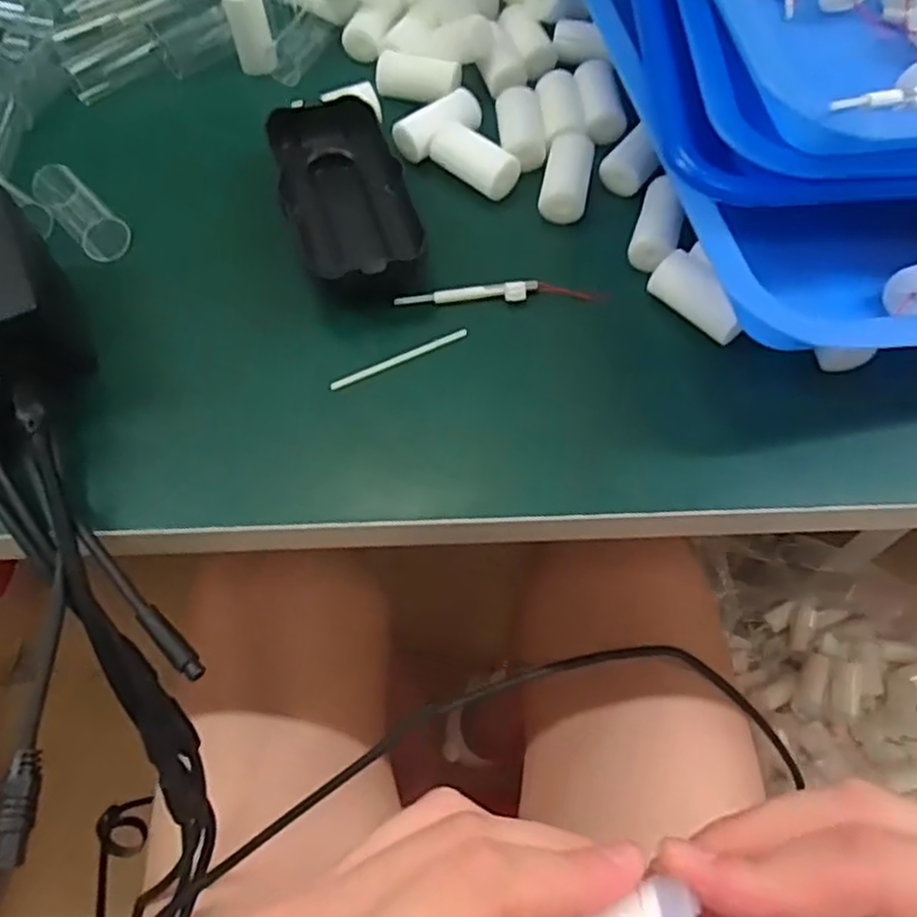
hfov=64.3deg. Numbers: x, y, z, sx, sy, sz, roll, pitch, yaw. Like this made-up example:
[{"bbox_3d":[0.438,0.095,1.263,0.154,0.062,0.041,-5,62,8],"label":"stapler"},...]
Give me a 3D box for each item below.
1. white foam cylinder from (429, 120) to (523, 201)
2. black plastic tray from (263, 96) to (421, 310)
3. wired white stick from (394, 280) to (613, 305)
[{"bbox_3d":[0.008,-0.140,0.343,0.042,0.015,0.020,37,68,20],"label":"white foam cylinder"},{"bbox_3d":[-0.049,-0.117,0.326,0.053,0.024,0.108,-14,61,-6],"label":"black plastic tray"},{"bbox_3d":[0.018,-0.071,0.312,0.088,0.006,0.009,-2,61,0],"label":"wired white stick"}]

